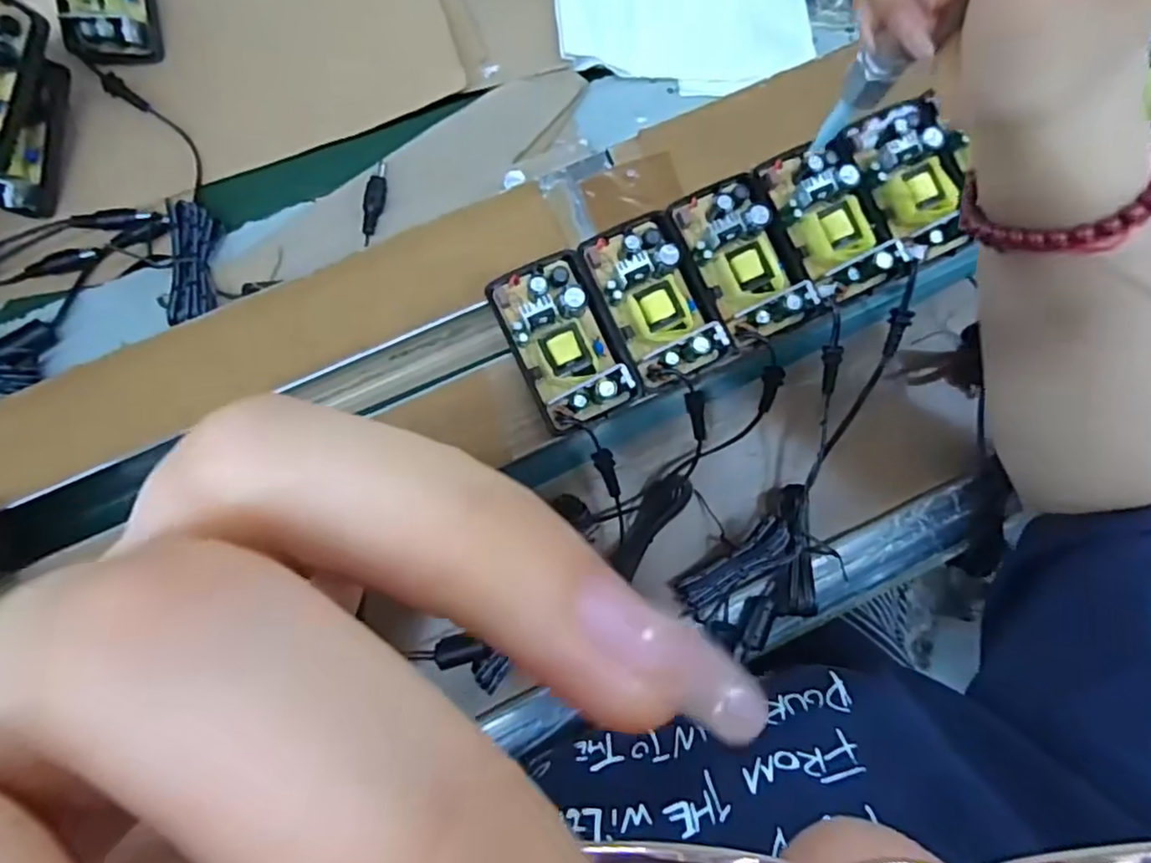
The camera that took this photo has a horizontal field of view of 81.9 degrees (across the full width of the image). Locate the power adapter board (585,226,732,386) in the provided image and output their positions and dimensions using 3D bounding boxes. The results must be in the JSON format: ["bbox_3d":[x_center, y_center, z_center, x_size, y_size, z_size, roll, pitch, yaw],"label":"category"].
[{"bbox_3d":[0.039,-0.064,0.321,0.041,0.028,0.077,-26,86,-8],"label":"power adapter board"}]

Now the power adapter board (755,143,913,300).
[{"bbox_3d":[0.127,-0.106,0.330,0.047,0.028,0.077,-23,85,-8],"label":"power adapter board"}]

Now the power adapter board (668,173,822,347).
[{"bbox_3d":[0.082,-0.086,0.325,0.046,0.027,0.077,-27,86,-8],"label":"power adapter board"}]

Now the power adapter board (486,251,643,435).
[{"bbox_3d":[-0.006,-0.044,0.315,0.047,0.030,0.080,-25,86,-8],"label":"power adapter board"}]

